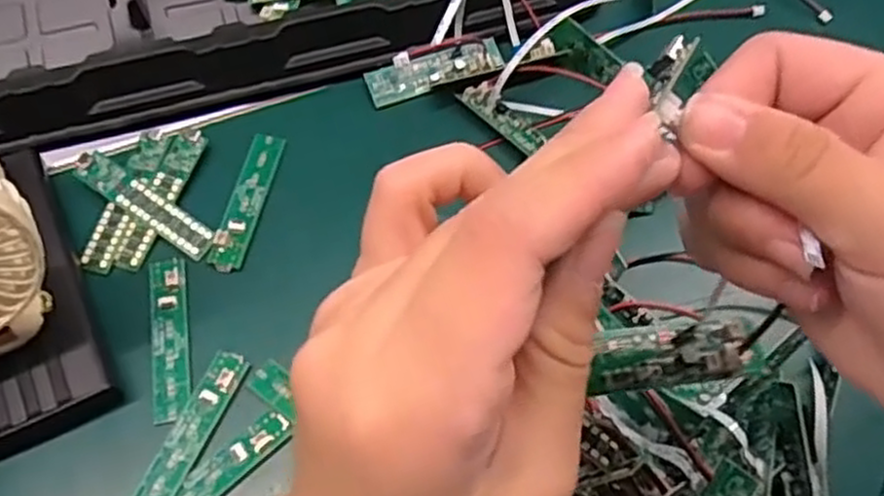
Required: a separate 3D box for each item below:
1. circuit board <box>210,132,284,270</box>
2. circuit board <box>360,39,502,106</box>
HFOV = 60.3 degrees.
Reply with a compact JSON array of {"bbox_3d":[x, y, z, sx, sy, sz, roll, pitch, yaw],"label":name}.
[{"bbox_3d":[-0.106,-0.025,0.415,0.017,0.004,0.082,18,68,-8],"label":"circuit board"},{"bbox_3d":[-0.005,-0.108,0.453,0.081,0.010,0.026,-20,65,-12],"label":"circuit board"}]

